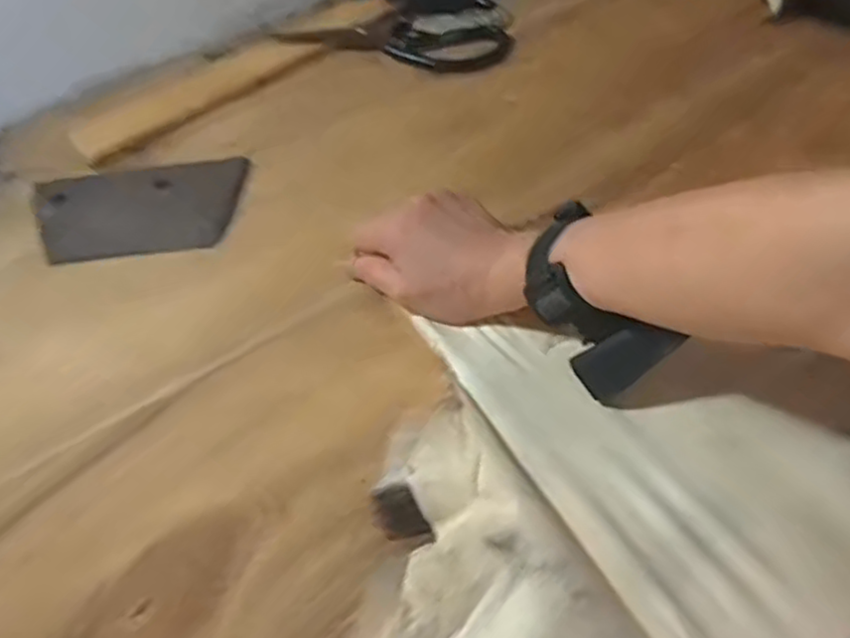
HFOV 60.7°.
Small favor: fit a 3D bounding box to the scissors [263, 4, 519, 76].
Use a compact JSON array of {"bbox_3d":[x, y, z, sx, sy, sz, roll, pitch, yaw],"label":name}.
[{"bbox_3d":[-0.026,-0.271,0.691,0.210,0.016,0.075,10,56,13],"label":"scissors"}]

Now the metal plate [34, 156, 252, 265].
[{"bbox_3d":[-0.231,-0.087,0.586,0.169,0.005,0.090,-6,57,-1],"label":"metal plate"}]

